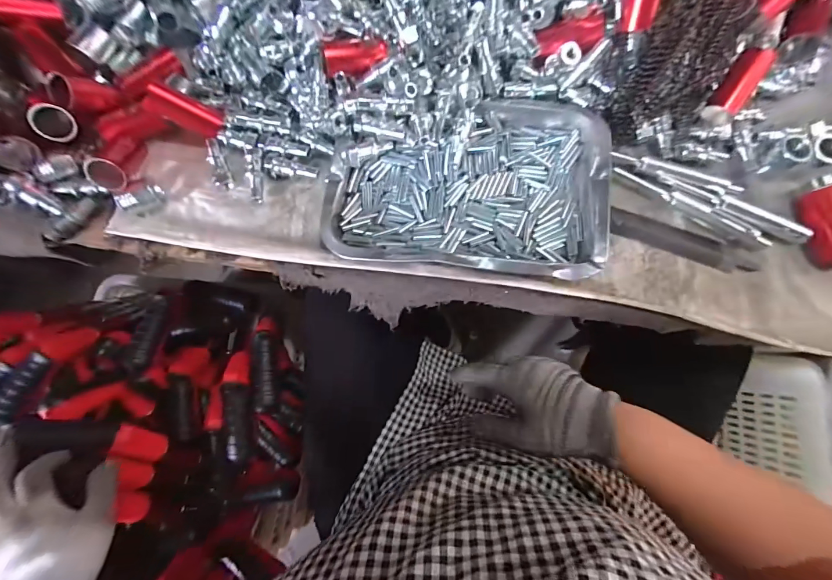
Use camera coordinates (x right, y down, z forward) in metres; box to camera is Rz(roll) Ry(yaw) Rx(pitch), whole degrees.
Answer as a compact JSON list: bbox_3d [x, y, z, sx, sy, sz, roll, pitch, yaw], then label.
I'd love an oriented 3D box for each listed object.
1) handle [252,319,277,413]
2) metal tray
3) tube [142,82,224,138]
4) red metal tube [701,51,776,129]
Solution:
[{"bbox_3d":[-0.204,0.100,0.498,0.026,0.025,0.123,-5,79,-1],"label":"handle"},{"bbox_3d":[0.049,-0.106,0.355,0.253,0.030,0.171,6,79,1],"label":"metal tray"},{"bbox_3d":[-0.220,-0.171,0.351,0.021,0.061,0.026,-7,74,45],"label":"tube"},{"bbox_3d":[0.309,-0.196,0.354,0.025,0.024,0.073,30,105,6],"label":"red metal tube"}]

